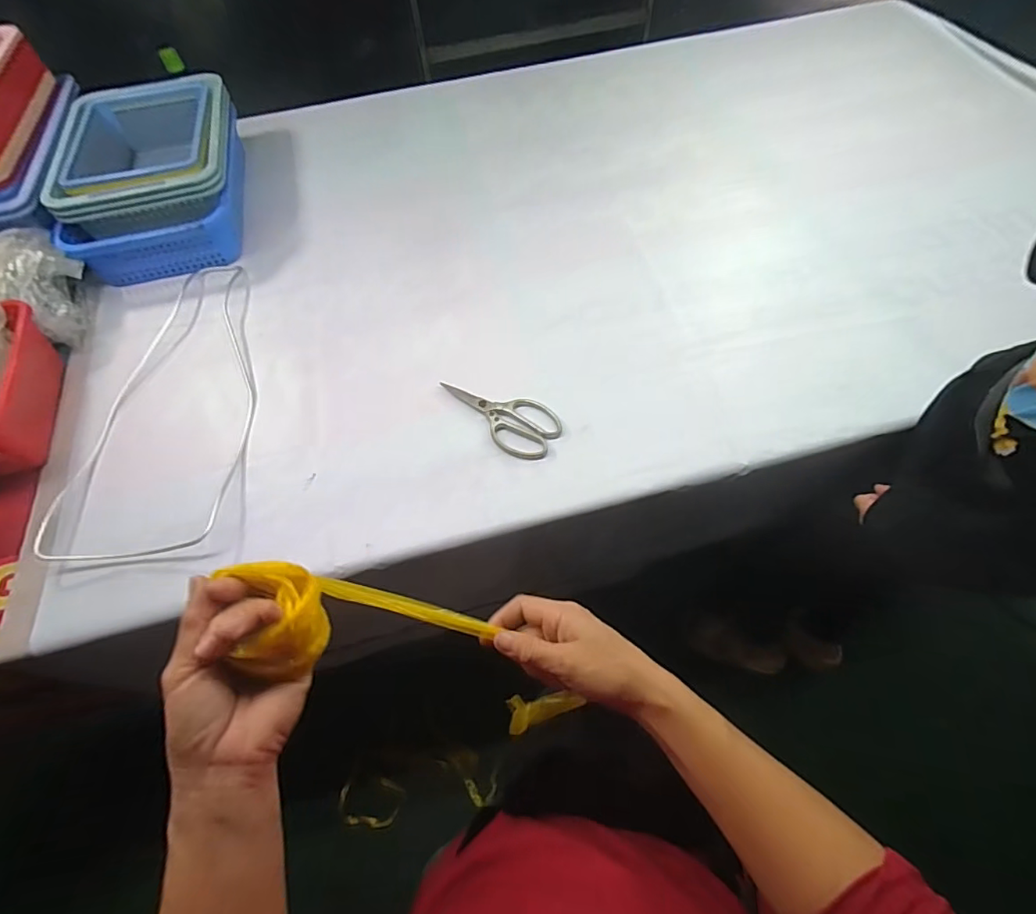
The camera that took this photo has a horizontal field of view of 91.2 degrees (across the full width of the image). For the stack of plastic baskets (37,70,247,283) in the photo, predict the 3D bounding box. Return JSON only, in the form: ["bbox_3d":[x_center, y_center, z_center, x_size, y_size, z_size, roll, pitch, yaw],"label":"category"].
[{"bbox_3d":[-0.727,-0.582,1.036,0.299,0.152,0.483,-14,59,-5],"label":"stack of plastic baskets"}]

